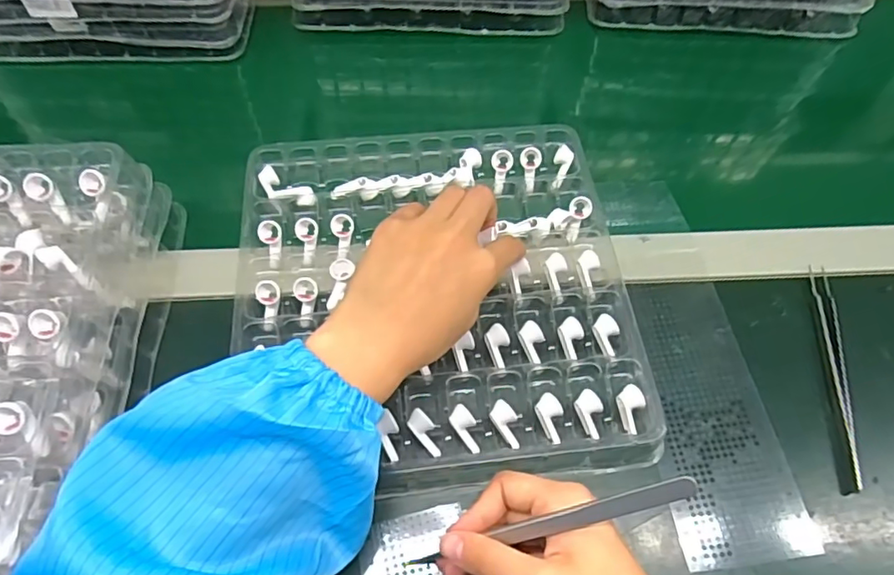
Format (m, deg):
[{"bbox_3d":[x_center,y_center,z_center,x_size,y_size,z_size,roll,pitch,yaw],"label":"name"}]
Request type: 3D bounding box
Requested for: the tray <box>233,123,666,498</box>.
[{"bbox_3d":[-0.009,-0.001,0.382,0.249,0.033,0.252,-7,59,-3],"label":"tray"}]

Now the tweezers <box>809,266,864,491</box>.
[{"bbox_3d":[0.253,0.051,0.370,0.011,0.007,0.151,9,60,4],"label":"tweezers"}]

